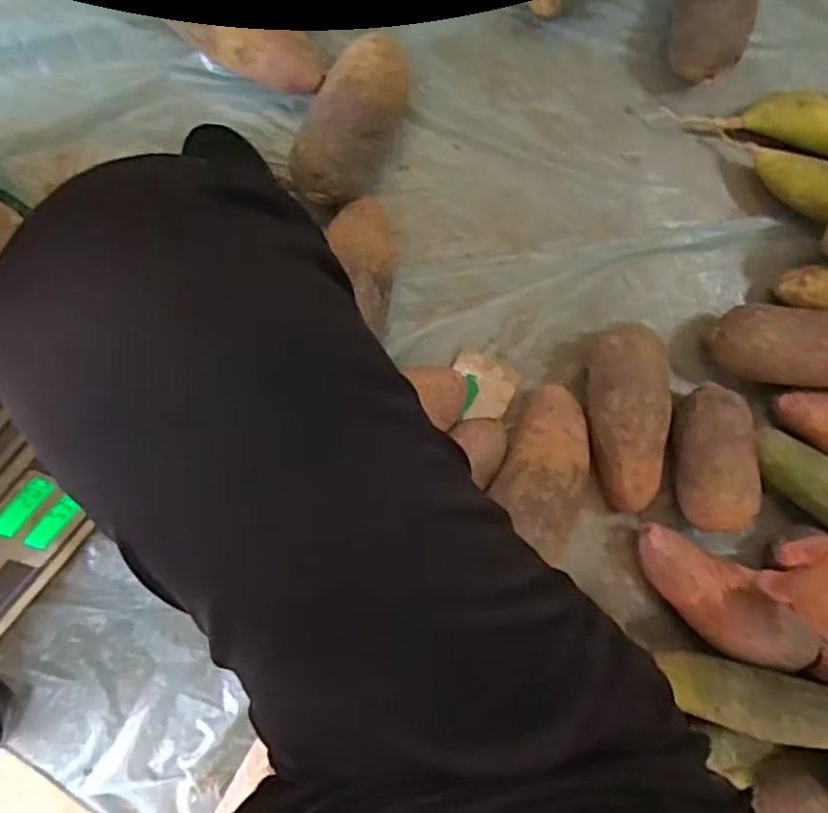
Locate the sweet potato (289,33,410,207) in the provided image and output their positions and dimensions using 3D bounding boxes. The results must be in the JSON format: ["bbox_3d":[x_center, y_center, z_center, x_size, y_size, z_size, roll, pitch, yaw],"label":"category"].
[{"bbox_3d":[-0.055,-0.248,0.601,0.073,0.074,0.152,26,88,-4],"label":"sweet potato"}]

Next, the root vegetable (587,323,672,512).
[{"bbox_3d":[0.194,0.012,0.621,0.069,0.080,0.166,1,90,-5],"label":"root vegetable"}]

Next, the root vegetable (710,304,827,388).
[{"bbox_3d":[0.366,-0.052,0.603,0.180,0.061,0.069,7,89,10],"label":"root vegetable"}]

